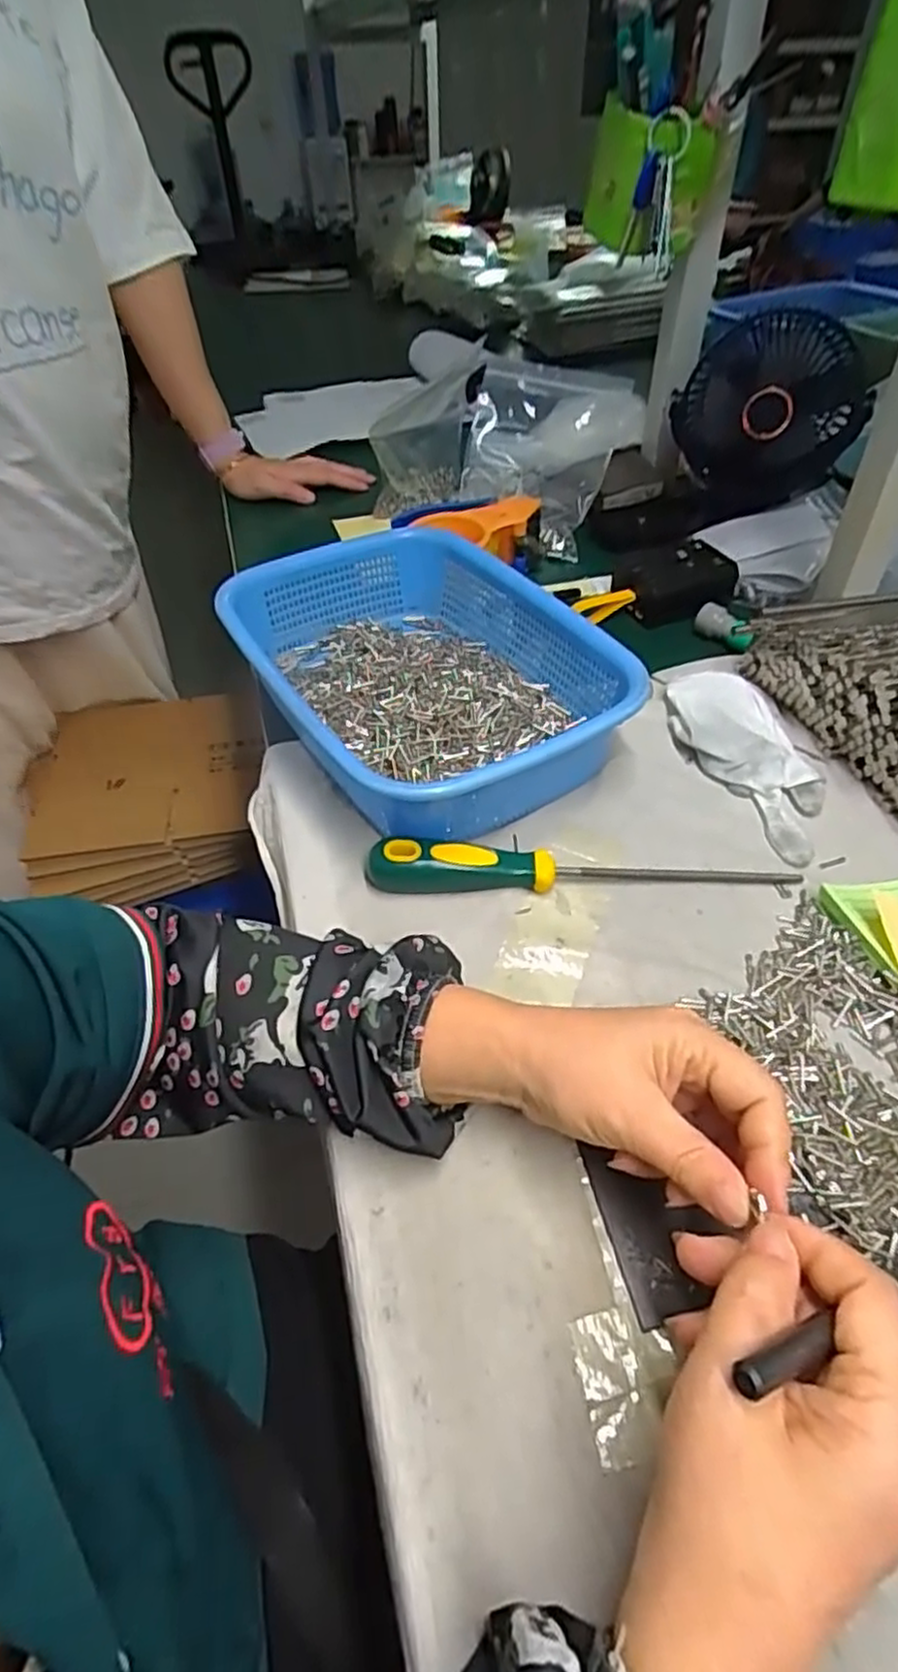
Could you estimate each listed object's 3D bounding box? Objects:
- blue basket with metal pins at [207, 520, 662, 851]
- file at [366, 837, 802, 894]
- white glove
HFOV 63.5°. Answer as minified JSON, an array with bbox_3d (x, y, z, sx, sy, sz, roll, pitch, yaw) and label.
[{"bbox_3d":[-0.016,-0.114,0.517,0.207,0.078,0.286,-28,53,-22],"label":"blue basket with metal pins"},{"bbox_3d":[0.076,0.021,0.421,0.246,0.029,0.023,1,48,3],"label":"file"},{"bbox_3d":[0.206,-0.051,0.491,0.077,0.020,0.166,-10,48,-7],"label":"white glove"}]

